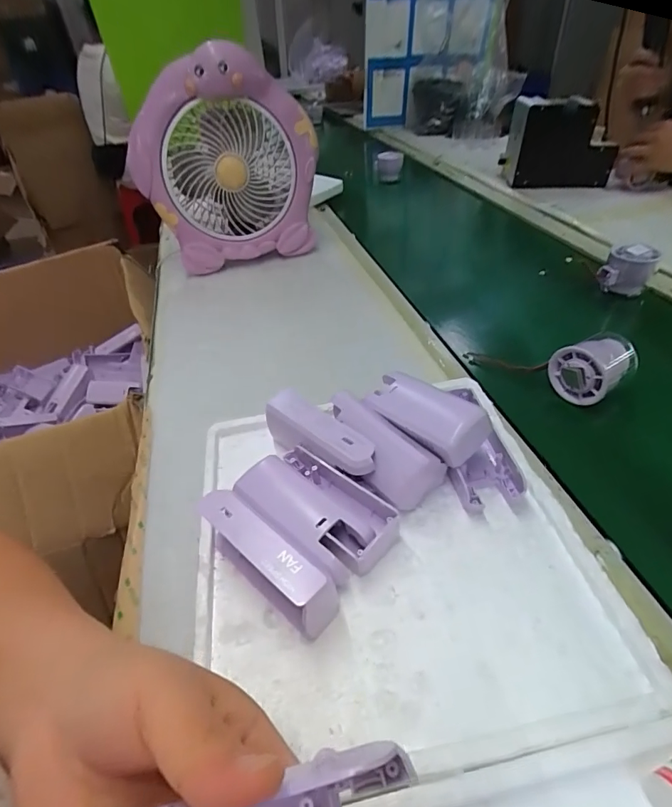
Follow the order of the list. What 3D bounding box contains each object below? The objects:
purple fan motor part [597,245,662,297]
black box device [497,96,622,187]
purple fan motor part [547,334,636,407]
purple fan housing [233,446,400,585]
[{"bbox_3d":[0.373,-0.171,0.568,0.059,0.053,0.047,20,48,26],"label":"purple fan motor part"},{"bbox_3d":[0.446,-0.516,0.882,0.186,0.151,0.104,1,42,8],"label":"black box device"},{"bbox_3d":[0.256,-0.037,0.433,0.075,0.047,0.053,-22,42,-17],"label":"purple fan motor part"},{"bbox_3d":[-0.015,0.078,0.318,0.113,0.034,0.061,27,51,35],"label":"purple fan housing"}]

